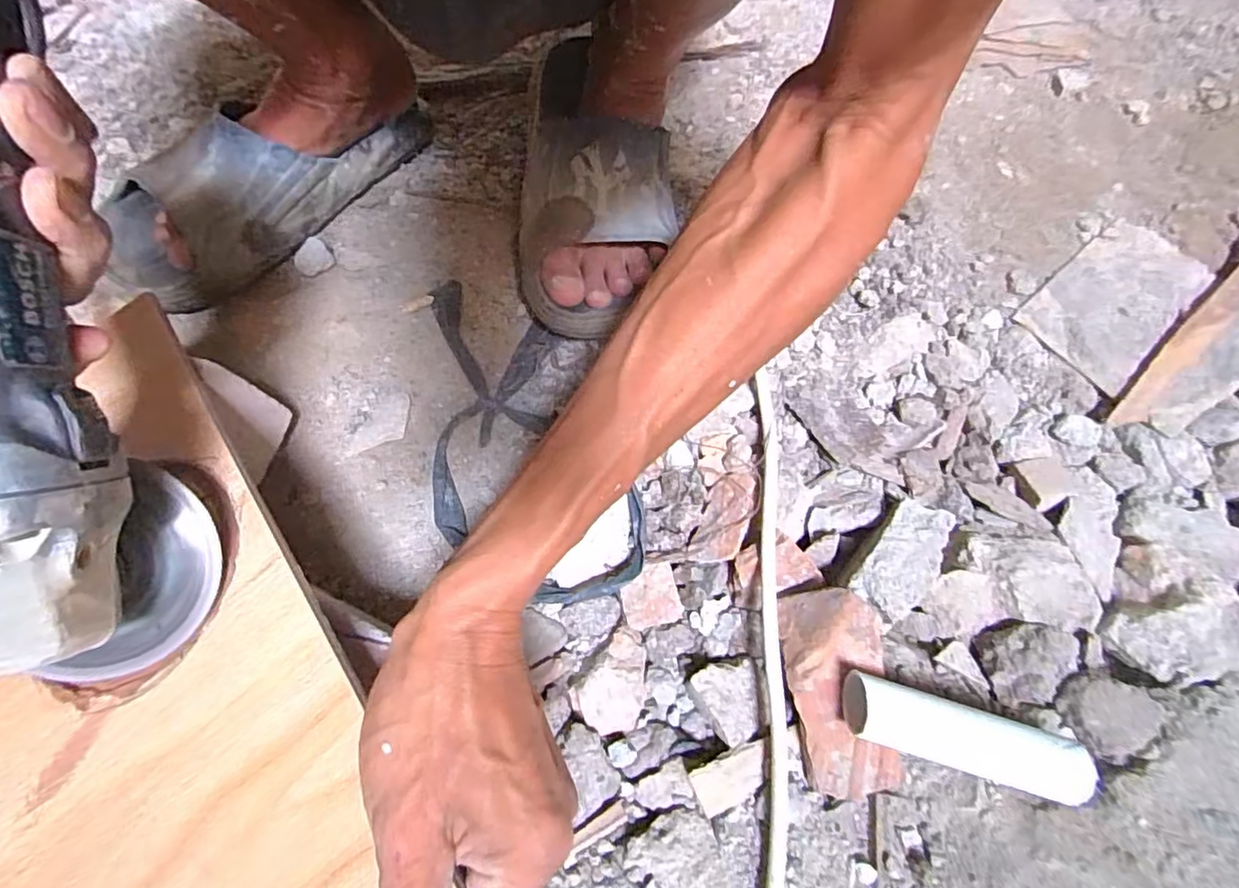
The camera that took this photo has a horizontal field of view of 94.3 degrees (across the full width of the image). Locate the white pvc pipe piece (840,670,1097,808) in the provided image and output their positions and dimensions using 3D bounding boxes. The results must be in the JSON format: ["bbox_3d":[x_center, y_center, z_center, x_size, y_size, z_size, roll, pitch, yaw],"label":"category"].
[{"bbox_3d":[0.182,0.154,0.302,0.120,0.027,0.032,15,68,8],"label":"white pvc pipe piece"}]

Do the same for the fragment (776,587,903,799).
[{"bbox_3d":[0.126,0.138,0.328,0.056,0.020,0.107,-3,66,1],"label":"fragment"}]

